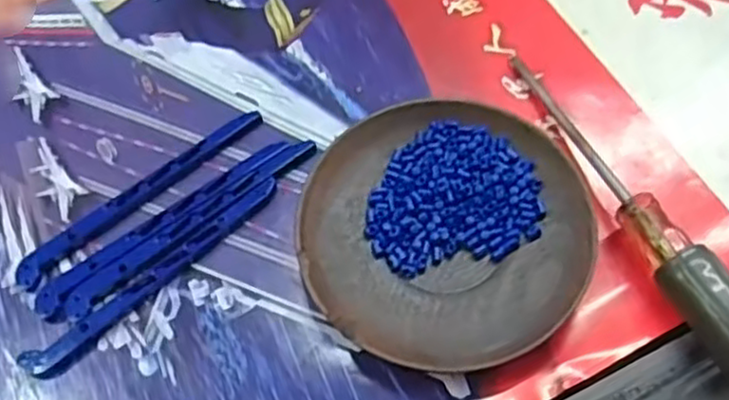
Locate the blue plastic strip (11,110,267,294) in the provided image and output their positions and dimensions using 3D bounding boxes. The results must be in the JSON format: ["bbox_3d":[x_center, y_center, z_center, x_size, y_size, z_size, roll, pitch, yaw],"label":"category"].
[{"bbox_3d":[-0.096,-0.005,0.314,0.119,0.010,0.013,-40,69,-17],"label":"blue plastic strip"}]

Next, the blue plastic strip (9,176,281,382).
[{"bbox_3d":[-0.084,0.031,0.297,0.120,0.007,0.013,-37,69,-16],"label":"blue plastic strip"}]

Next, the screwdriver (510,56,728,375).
[{"bbox_3d":[0.103,-0.003,0.291,0.020,0.028,0.161,-23,65,-10],"label":"screwdriver"}]

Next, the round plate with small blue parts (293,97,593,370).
[{"bbox_3d":[0.031,0.010,0.292,0.110,0.014,0.112,-1,64,1],"label":"round plate with small blue parts"}]

